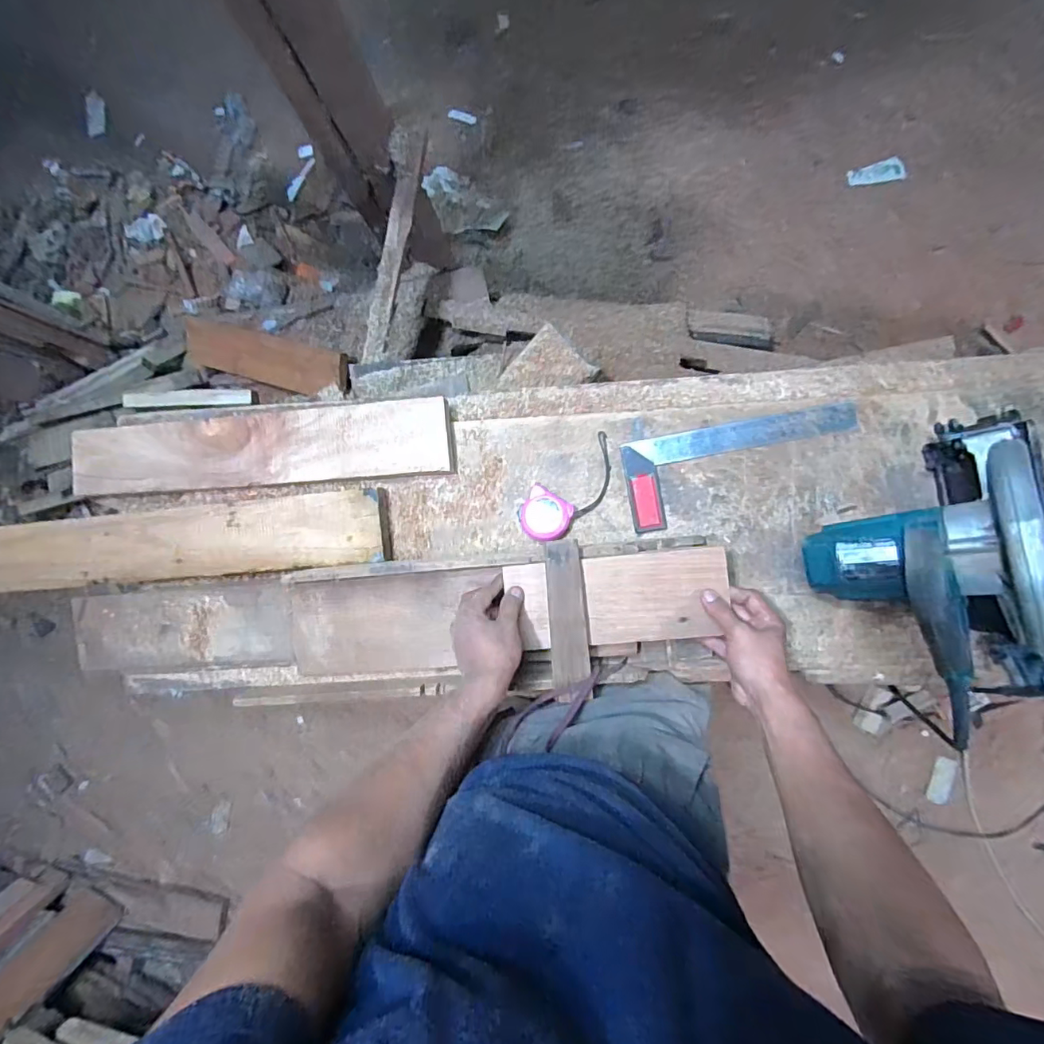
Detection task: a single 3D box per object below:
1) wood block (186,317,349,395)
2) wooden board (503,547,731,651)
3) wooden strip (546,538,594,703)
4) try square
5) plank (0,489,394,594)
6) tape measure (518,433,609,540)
[{"bbox_3d":[-0.591,-0.371,1.191,0.468,0.025,0.112,16,115,20],"label":"wood block"},{"bbox_3d":[0.116,0.095,0.638,0.254,0.019,0.106,-7,85,6],"label":"wooden board"},{"bbox_3d":[0.054,0.116,0.620,0.044,0.019,0.185,-5,88,5],"label":"wooden strip"},{"bbox_3d":[0.288,-0.073,0.690,0.295,0.017,0.119,-10,88,5],"label":"try square"},{"bbox_3d":[-0.530,0.036,0.789,0.671,0.027,0.103,-5,96,10],"label":"plank"},{"bbox_3d":[0.068,-0.043,0.714,0.165,0.027,0.074,-42,85,3],"label":"tape measure"}]

